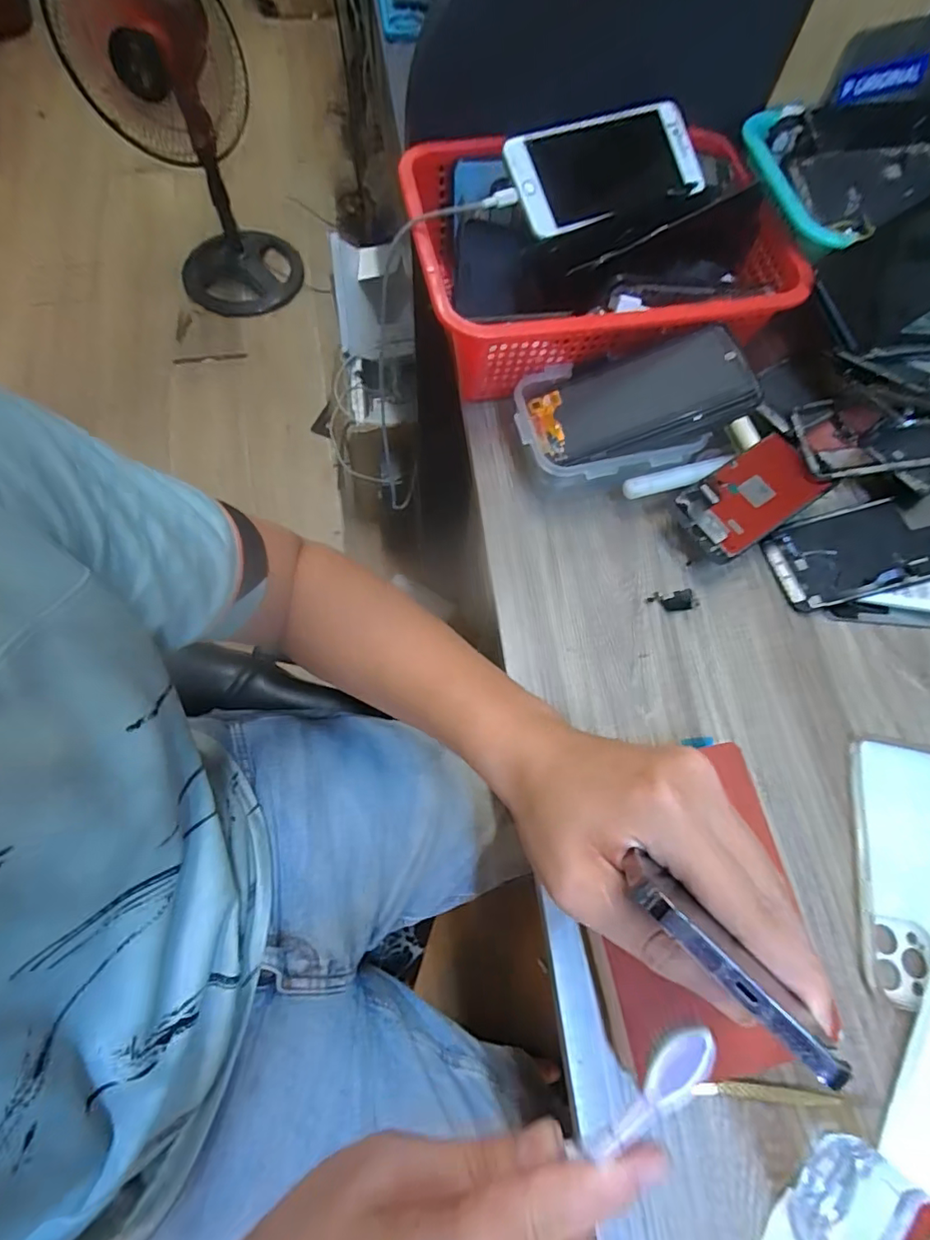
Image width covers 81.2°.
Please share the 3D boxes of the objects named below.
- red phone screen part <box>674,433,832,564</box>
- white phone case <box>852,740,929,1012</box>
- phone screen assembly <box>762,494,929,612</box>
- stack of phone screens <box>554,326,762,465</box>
[{"bbox_3d":[0.220,-0.095,0.414,0.113,0.007,0.062,-32,75,-12],"label":"red phone screen part"},{"bbox_3d":[0.290,0.160,0.350,0.073,0.006,0.154,13,68,3],"label":"white phone case"},{"bbox_3d":[0.320,-0.057,0.426,0.154,0.011,0.073,-13,65,-1],"label":"phone screen assembly"},{"bbox_3d":[0.135,-0.163,0.400,0.136,0.016,0.071,-18,68,11],"label":"stack of phone screens"}]

